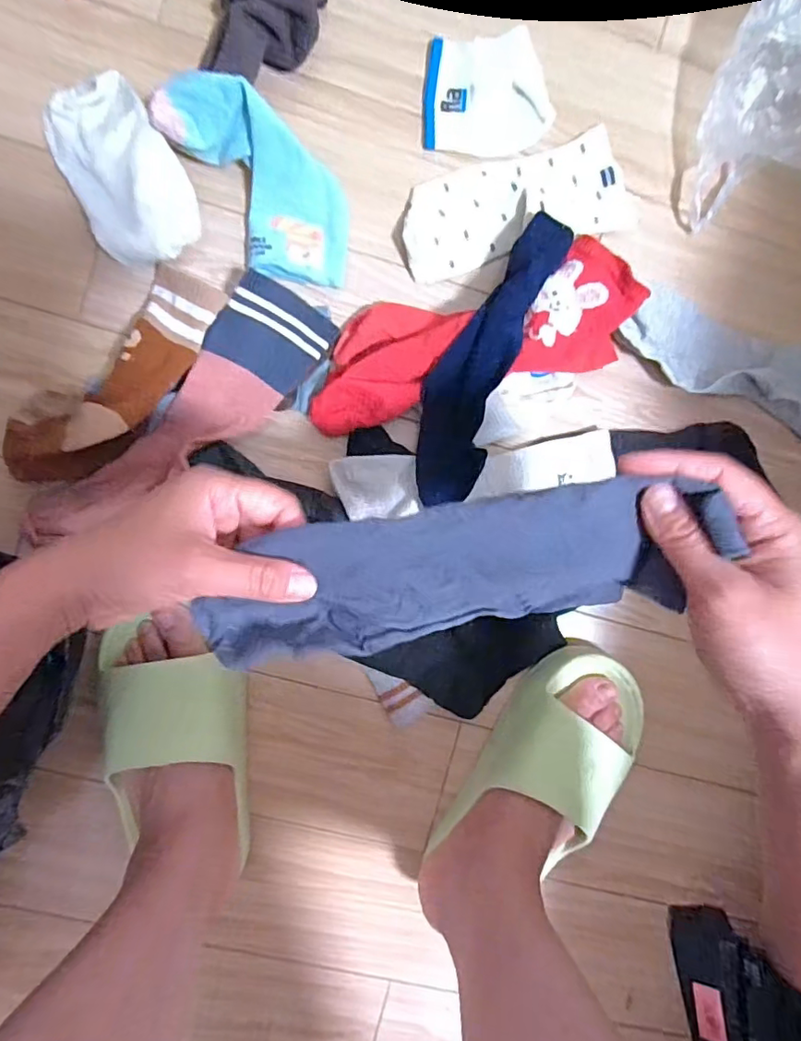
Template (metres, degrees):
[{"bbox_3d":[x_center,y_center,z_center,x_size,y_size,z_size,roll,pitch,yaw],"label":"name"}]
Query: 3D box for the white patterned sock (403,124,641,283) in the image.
[{"bbox_3d":[0.098,-0.267,0.467,0.198,0.014,0.085,-20,95,-3],"label":"white patterned sock"}]

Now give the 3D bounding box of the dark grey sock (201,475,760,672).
[{"bbox_3d":[0.028,0.026,0.289,0.258,0.041,0.075,-13,94,5],"label":"dark grey sock"}]

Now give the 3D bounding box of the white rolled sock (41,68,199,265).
[{"bbox_3d":[-0.219,-0.272,0.428,0.085,0.043,0.144,-31,95,-2],"label":"white rolled sock"}]

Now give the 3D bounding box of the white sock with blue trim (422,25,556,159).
[{"bbox_3d":[0.072,-0.358,0.462,0.107,0.012,0.090,-7,94,-4],"label":"white sock with blue trim"}]

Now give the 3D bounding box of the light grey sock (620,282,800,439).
[{"bbox_3d":[0.317,-0.138,0.487,0.242,0.019,0.085,14,92,-5],"label":"light grey sock"}]

